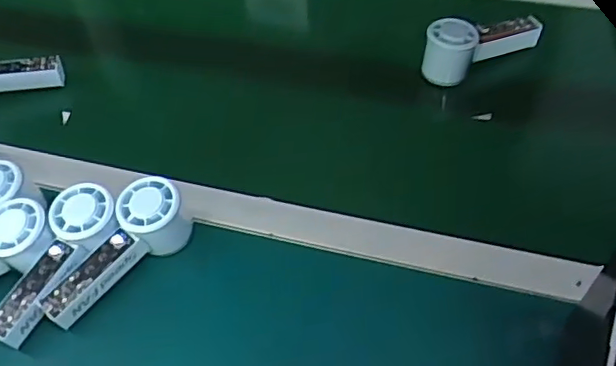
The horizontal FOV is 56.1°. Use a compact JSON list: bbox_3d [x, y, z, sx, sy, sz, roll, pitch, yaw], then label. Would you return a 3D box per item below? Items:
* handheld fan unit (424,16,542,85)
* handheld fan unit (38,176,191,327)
[{"bbox_3d":[0.203,-0.169,0.681,0.151,0.055,0.051,-25,54,-15],"label":"handheld fan unit"},{"bbox_3d":[-0.176,0.059,0.525,0.146,0.061,0.052,-36,58,-22],"label":"handheld fan unit"}]

